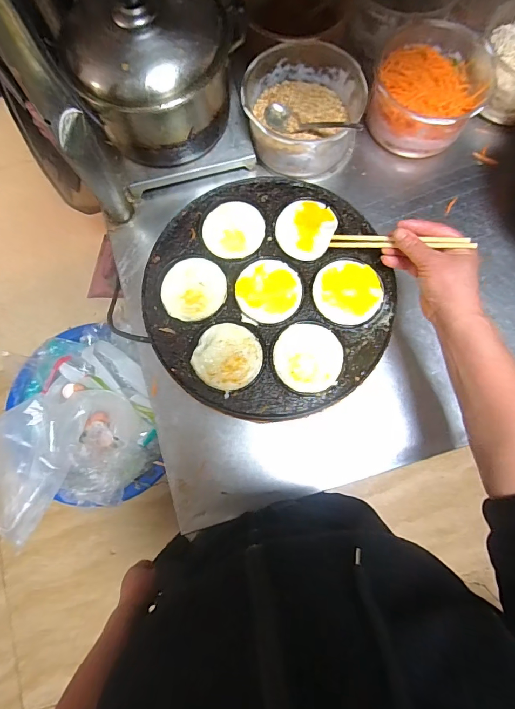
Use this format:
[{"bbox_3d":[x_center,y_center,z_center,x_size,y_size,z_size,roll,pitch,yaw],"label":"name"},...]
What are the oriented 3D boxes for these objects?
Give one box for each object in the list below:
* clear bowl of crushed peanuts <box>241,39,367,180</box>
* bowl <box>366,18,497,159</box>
[{"bbox_3d":[0.068,-0.373,0.602,0.164,0.090,0.165,0,79,0],"label":"clear bowl of crushed peanuts"},{"bbox_3d":[0.268,-0.419,0.616,0.168,0.089,0.177,0,79,0],"label":"bowl"}]

